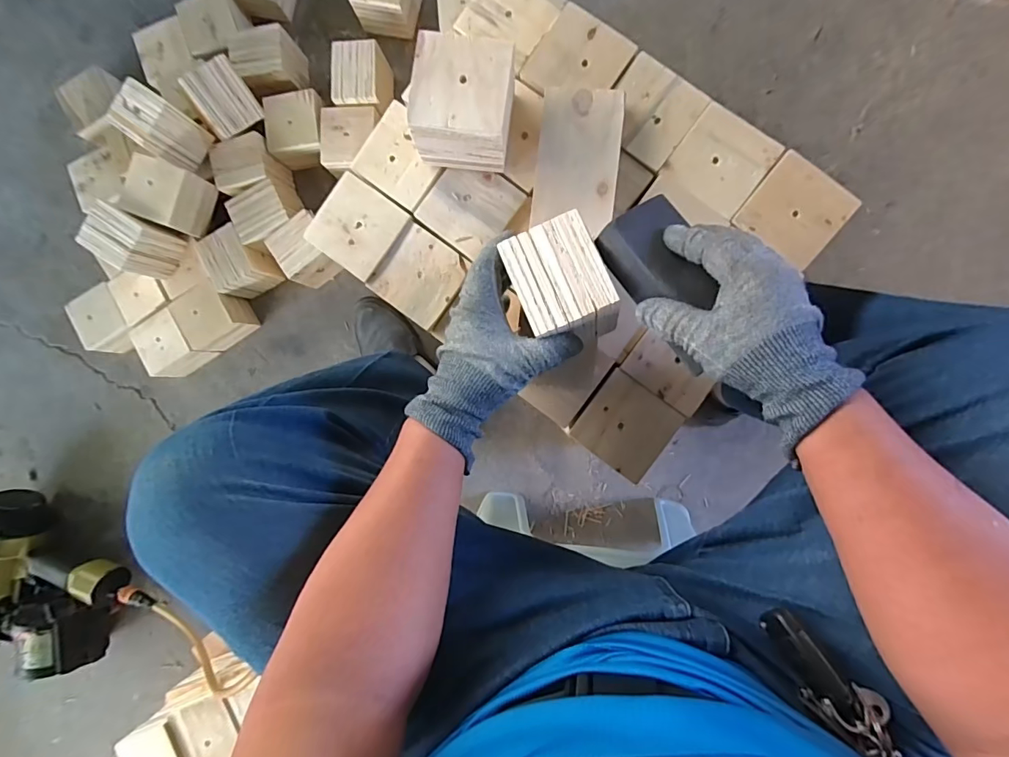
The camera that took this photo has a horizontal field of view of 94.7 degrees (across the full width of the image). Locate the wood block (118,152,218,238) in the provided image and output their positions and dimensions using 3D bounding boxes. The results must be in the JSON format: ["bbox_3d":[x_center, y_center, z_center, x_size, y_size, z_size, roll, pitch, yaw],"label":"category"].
[{"bbox_3d":[-0.544,-0.297,0.762,0.103,0.082,0.095,23,95,5],"label":"wood block"}]

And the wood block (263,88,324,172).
[{"bbox_3d":[-0.349,-0.425,0.810,0.099,0.079,0.106,-6,91,9],"label":"wood block"}]

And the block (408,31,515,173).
[{"bbox_3d":[-0.037,-0.273,0.464,0.094,0.081,0.100,11,93,6],"label":"block"}]

